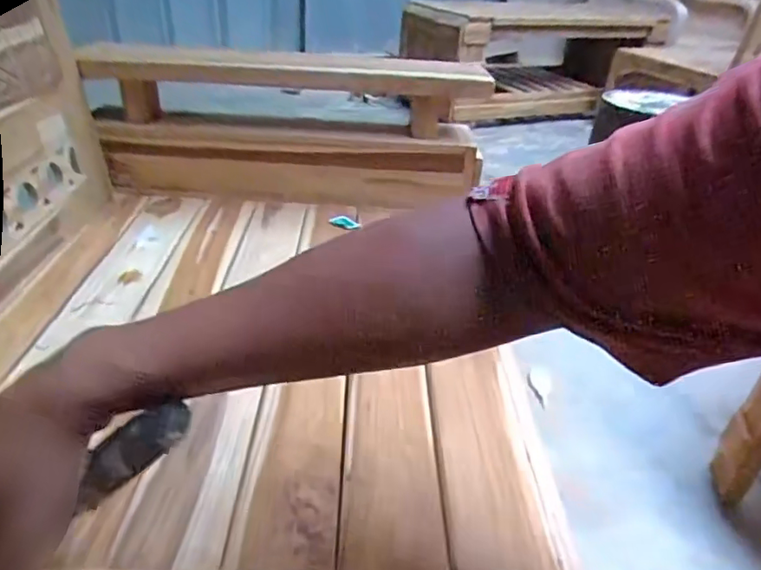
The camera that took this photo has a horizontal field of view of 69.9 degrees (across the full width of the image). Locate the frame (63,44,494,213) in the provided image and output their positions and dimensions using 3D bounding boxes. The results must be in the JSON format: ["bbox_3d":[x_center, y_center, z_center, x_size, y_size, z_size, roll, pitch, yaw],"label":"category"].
[{"bbox_3d":[-0.119,-0.220,0.762,0.510,0.195,0.104,1,33,-4],"label":"frame"}]

